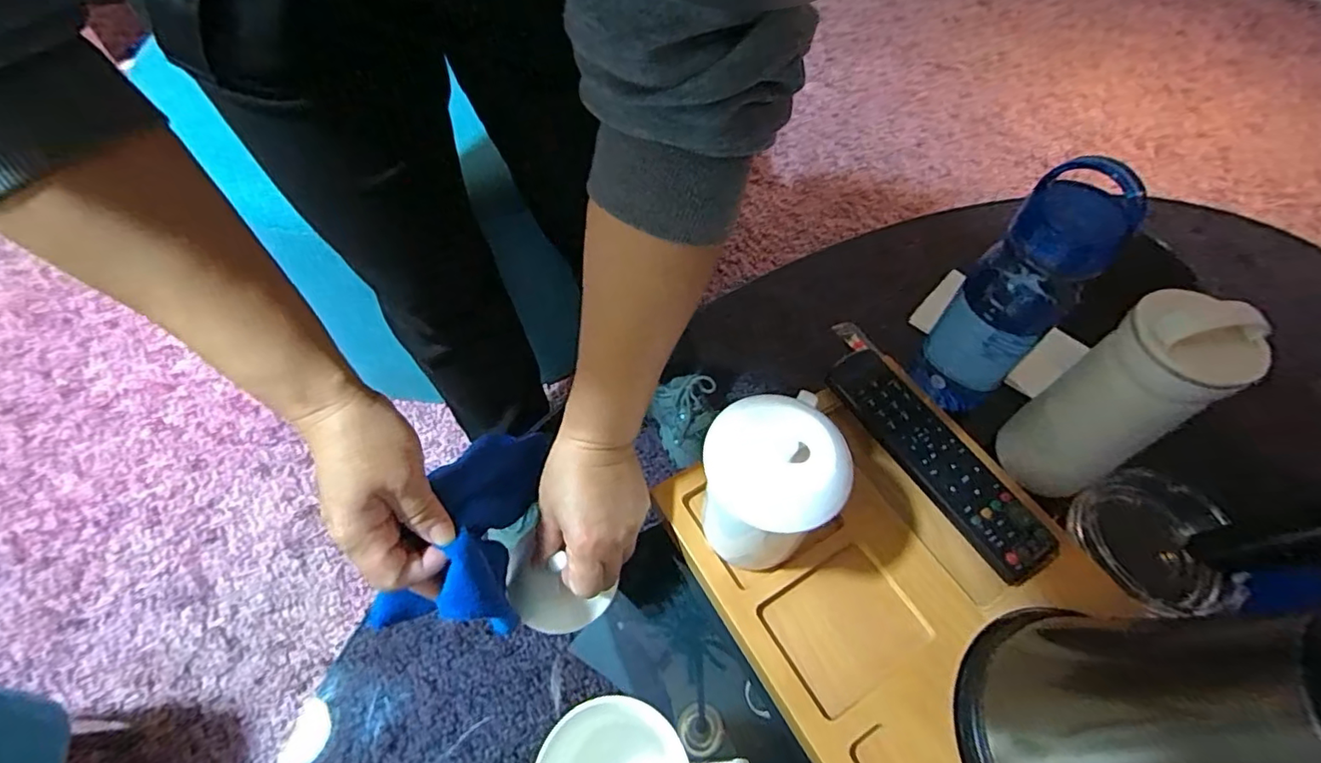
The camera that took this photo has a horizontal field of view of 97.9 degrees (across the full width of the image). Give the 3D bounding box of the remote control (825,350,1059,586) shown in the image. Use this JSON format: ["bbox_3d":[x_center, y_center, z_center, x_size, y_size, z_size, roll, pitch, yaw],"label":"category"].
[{"bbox_3d":[0.203,0.056,0.427,0.047,0.026,0.190,-30,63,-19],"label":"remote control"}]

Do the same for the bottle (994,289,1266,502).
[{"bbox_3d":[0.303,0.020,0.394,0.056,0.194,0.069,-19,59,-13],"label":"bottle"}]

